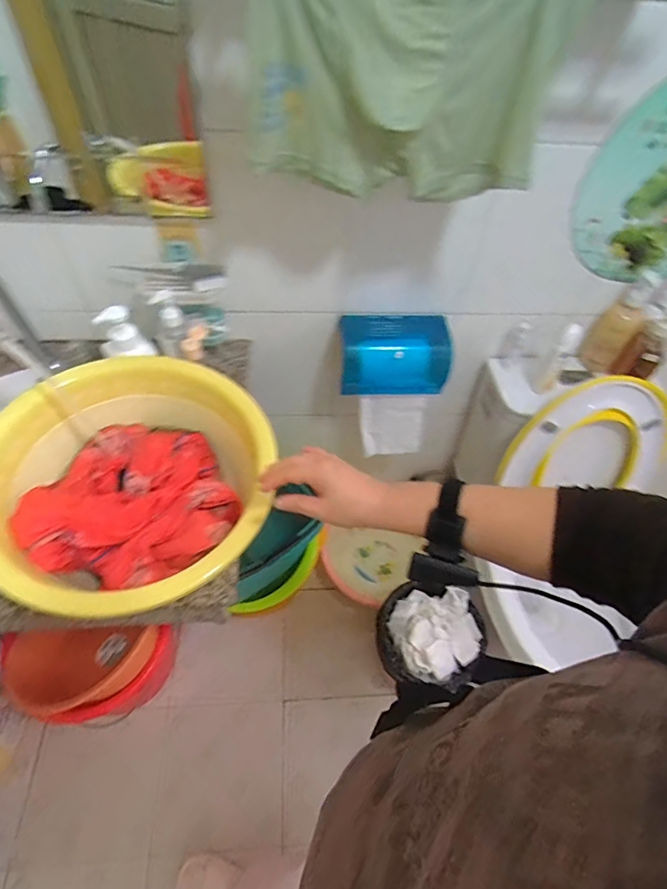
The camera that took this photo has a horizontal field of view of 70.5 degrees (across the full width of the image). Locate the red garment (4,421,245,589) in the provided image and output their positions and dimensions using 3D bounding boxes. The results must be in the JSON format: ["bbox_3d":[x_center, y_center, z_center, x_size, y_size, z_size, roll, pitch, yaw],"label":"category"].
[{"bbox_3d":[-0.271,0.073,0.689,0.264,0.077,0.255,2,52,-3],"label":"red garment"}]

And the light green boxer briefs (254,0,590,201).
[{"bbox_3d":[0.078,-0.404,0.544,0.328,0.219,0.045,10,52,3],"label":"light green boxer briefs"}]

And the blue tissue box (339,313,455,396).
[{"bbox_3d":[0.128,-0.189,1.016,0.239,0.150,0.116,3,52,-2],"label":"blue tissue box"}]

